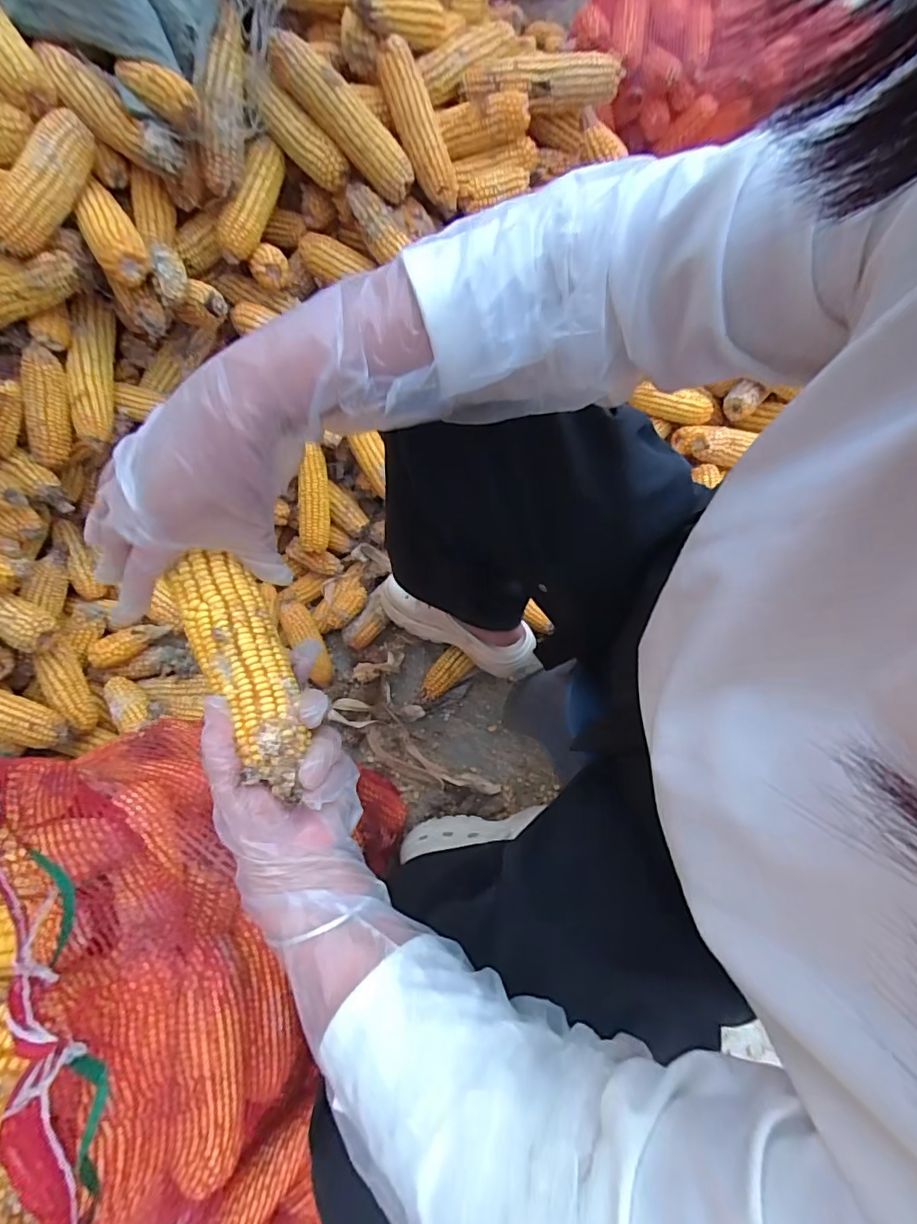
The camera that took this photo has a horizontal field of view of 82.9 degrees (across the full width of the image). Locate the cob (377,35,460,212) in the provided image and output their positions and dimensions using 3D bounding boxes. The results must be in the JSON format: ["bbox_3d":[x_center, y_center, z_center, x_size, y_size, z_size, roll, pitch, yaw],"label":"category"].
[{"bbox_3d":[-0.050,-0.608,0.652,0.057,0.040,0.178,-21,97,-6],"label":"cob"}]

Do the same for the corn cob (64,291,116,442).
[{"bbox_3d":[-0.485,-0.318,0.690,0.046,0.038,0.190,1,91,-1],"label":"corn cob"}]

